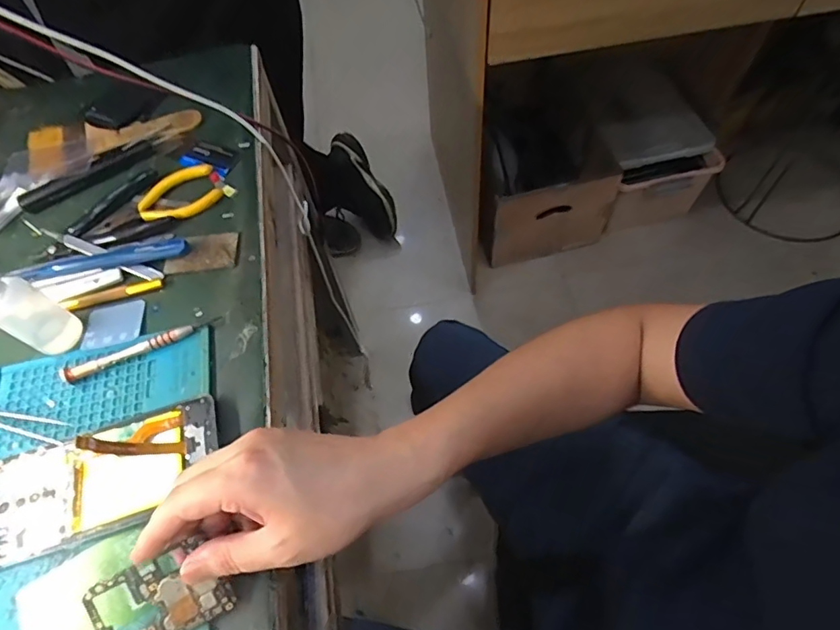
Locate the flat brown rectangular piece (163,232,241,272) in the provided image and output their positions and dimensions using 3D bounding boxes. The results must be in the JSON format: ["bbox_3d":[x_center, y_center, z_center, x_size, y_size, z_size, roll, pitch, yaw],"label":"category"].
[{"bbox_3d":[-0.184,-0.053,0.428,0.061,0.004,0.036,-4,63,5],"label":"flat brown rectangular piece"}]

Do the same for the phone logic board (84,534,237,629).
[{"bbox_3d":[-0.146,0.162,0.284,0.069,0.006,0.048,-24,90,-10],"label":"phone logic board"}]

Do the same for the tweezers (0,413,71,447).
[{"bbox_3d":[-0.311,0.069,0.360,0.139,0.010,0.015,12,61,8],"label":"tweezers"}]

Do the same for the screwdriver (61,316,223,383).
[{"bbox_3d":[-0.209,0.024,0.380,0.114,0.012,0.012,-25,61,-10],"label":"screwdriver"}]

